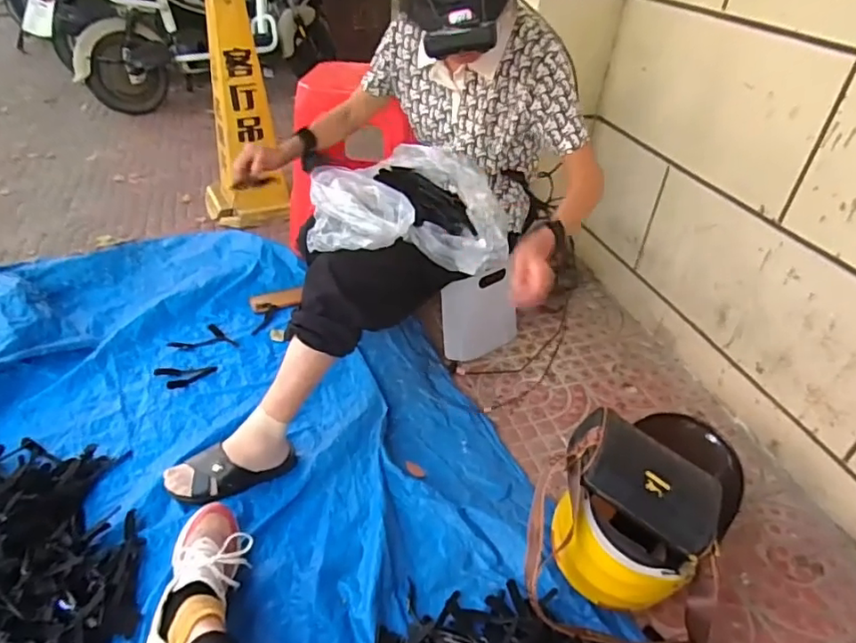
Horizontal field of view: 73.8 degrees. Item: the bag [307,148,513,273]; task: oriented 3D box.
[{"bbox_3d":[-0.024,-0.237,1.143,0.362,0.171,0.339,6,36,1],"label":"bag"}]

